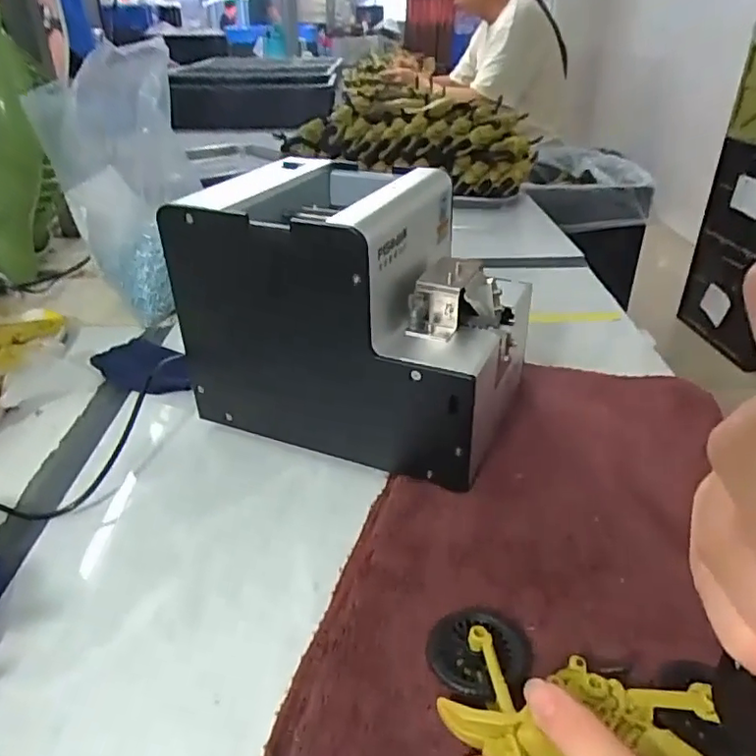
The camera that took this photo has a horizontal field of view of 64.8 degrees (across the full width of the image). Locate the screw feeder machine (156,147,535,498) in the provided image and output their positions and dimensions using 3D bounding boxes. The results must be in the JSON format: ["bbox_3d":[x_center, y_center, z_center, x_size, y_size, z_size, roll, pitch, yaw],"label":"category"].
[{"bbox_3d":[-0.009,-0.043,0.364,0.182,0.139,0.128,14,34,23],"label":"screw feeder machine"}]

